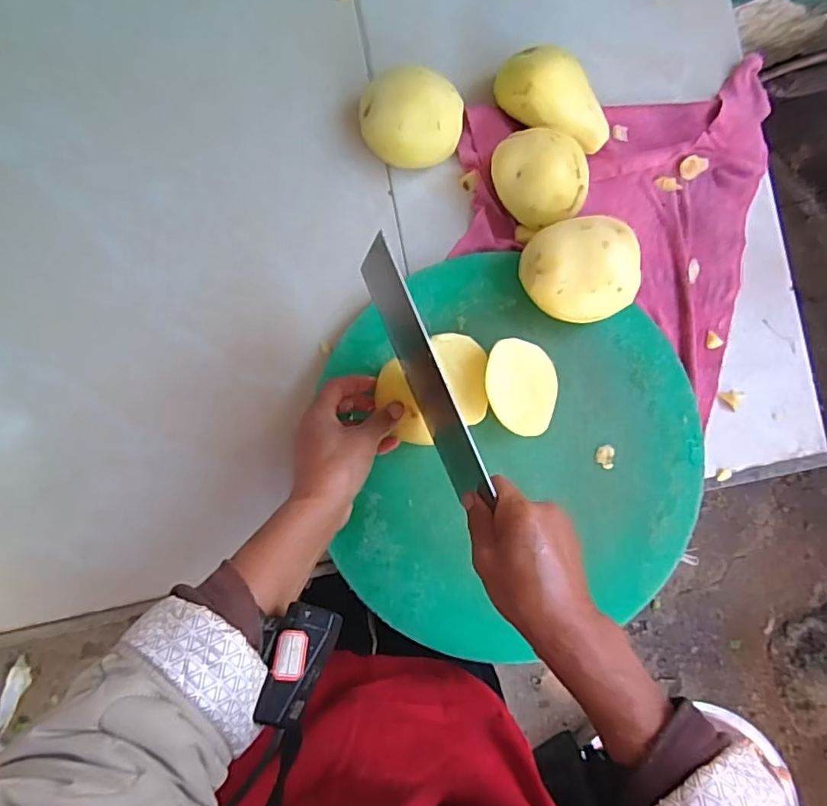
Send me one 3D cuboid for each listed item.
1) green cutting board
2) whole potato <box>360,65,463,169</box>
[{"bbox_3d":[0.114,0.044,0.589,0.380,0.016,0.396,-6,86,-7],"label":"green cutting board"},{"bbox_3d":[-0.003,-0.289,0.592,0.101,0.064,0.085,6,87,-5],"label":"whole potato"}]

